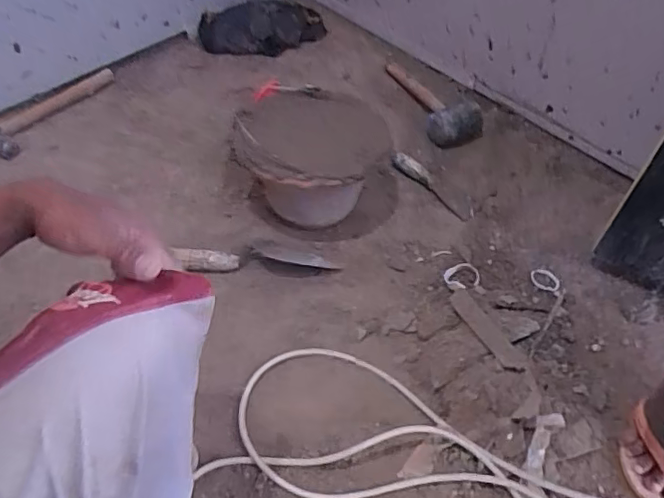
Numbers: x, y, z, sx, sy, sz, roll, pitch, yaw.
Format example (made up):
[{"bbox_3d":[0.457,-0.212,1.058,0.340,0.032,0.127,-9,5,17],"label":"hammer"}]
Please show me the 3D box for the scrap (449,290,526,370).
[{"bbox_3d":[0.240,0.124,0.875,0.045,0.011,0.166,-13,46,-21],"label":"scrap"}]

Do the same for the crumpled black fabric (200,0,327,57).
[{"bbox_3d":[-0.160,-0.530,1.341,0.300,0.083,0.140,-19,56,-13],"label":"crumpled black fabric"}]

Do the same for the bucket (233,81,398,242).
[{"bbox_3d":[-0.018,-0.150,0.991,0.264,0.188,0.240,0,53,0],"label":"bucket"}]

